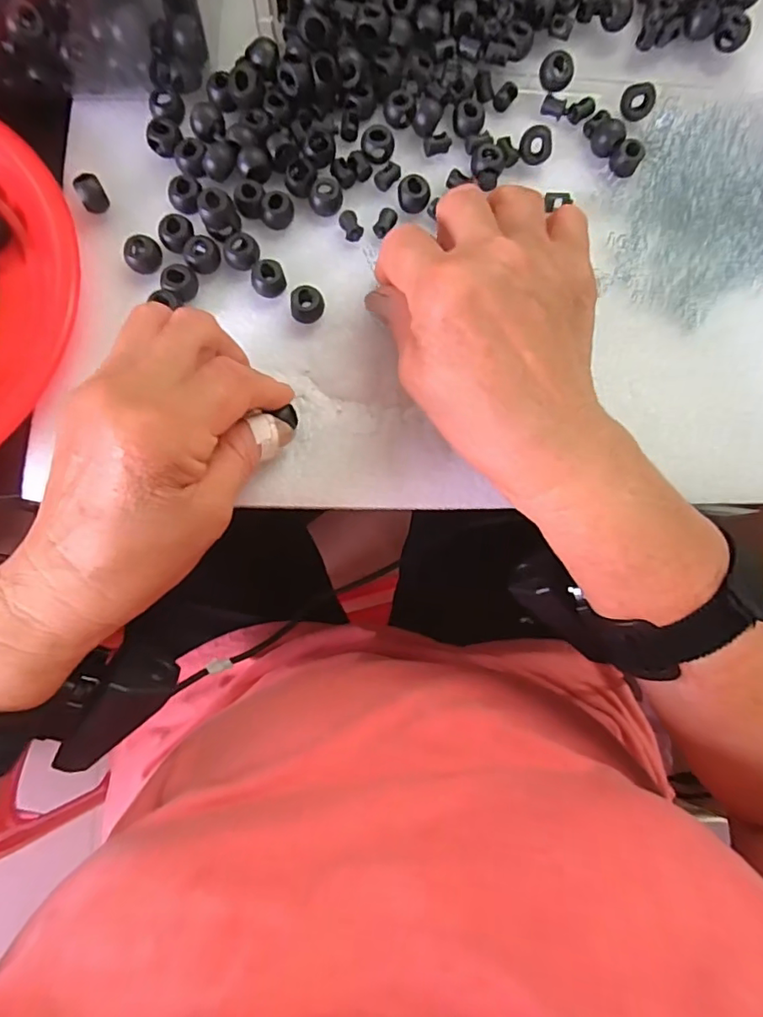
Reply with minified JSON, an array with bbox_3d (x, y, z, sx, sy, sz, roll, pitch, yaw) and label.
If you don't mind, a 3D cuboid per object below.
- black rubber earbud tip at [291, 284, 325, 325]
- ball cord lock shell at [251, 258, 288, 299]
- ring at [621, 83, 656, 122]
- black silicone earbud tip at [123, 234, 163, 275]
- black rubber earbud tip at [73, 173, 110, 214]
[{"bbox_3d":[-0.037,-0.102,0.272,0.017,0.015,0.014,-10,81,-4],"label":"black rubber earbud tip"},{"bbox_3d":[-0.057,-0.116,0.273,0.016,0.014,0.013,-17,82,-5],"label":"ball cord lock shell"},{"bbox_3d":[0.141,-0.224,0.296,0.017,0.004,0.017,2,116,11],"label":"ring"},{"bbox_3d":[-0.120,-0.127,0.272,0.018,0.016,0.013,-34,84,-8],"label":"black silicone earbud tip"},{"bbox_3d":[-0.148,-0.161,0.277,0.012,0.015,0.015,-27,83,-7],"label":"black rubber earbud tip"}]

